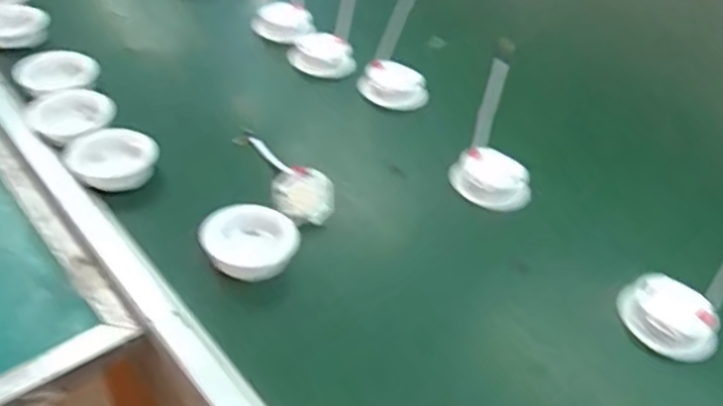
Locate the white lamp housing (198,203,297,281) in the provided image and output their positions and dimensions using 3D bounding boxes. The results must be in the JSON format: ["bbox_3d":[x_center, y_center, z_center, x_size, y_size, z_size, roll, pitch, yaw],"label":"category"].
[{"bbox_3d":[-0.092,0.031,0.541,0.076,0.022,0.070,4,43,-4],"label":"white lamp housing"}]

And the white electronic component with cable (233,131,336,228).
[{"bbox_3d":[-0.071,-0.023,0.599,0.101,0.047,0.050,32,48,25],"label":"white electronic component with cable"}]

